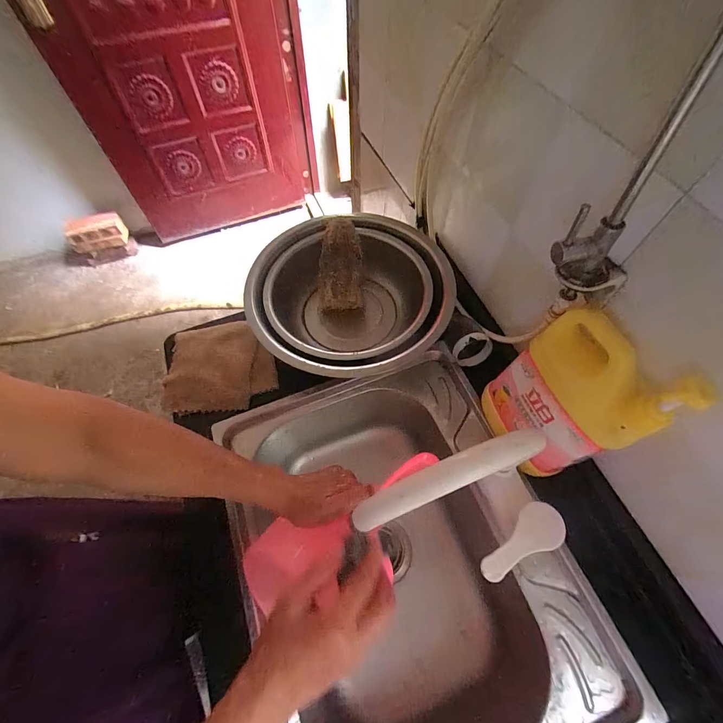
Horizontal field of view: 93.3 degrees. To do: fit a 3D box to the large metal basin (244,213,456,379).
[{"bbox_3d":[-0.030,-0.104,0.597,0.307,0.107,0.294,0,60,0],"label":"large metal basin"}]

